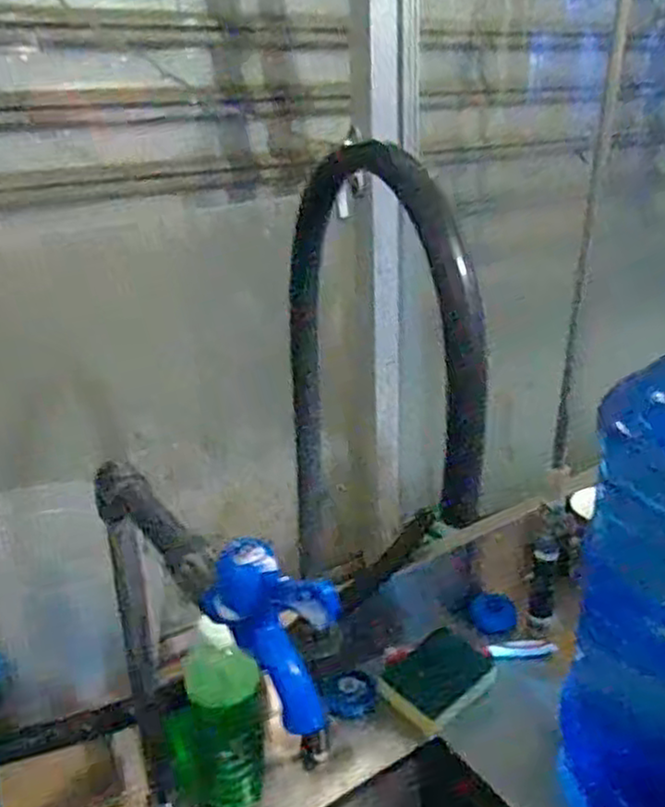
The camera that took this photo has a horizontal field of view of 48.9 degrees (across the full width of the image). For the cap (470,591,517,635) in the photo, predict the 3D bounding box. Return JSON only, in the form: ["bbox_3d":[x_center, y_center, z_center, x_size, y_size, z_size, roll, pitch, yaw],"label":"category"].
[{"bbox_3d":[0.180,0.233,0.817,0.046,0.028,0.042,5,23,17],"label":"cap"}]

